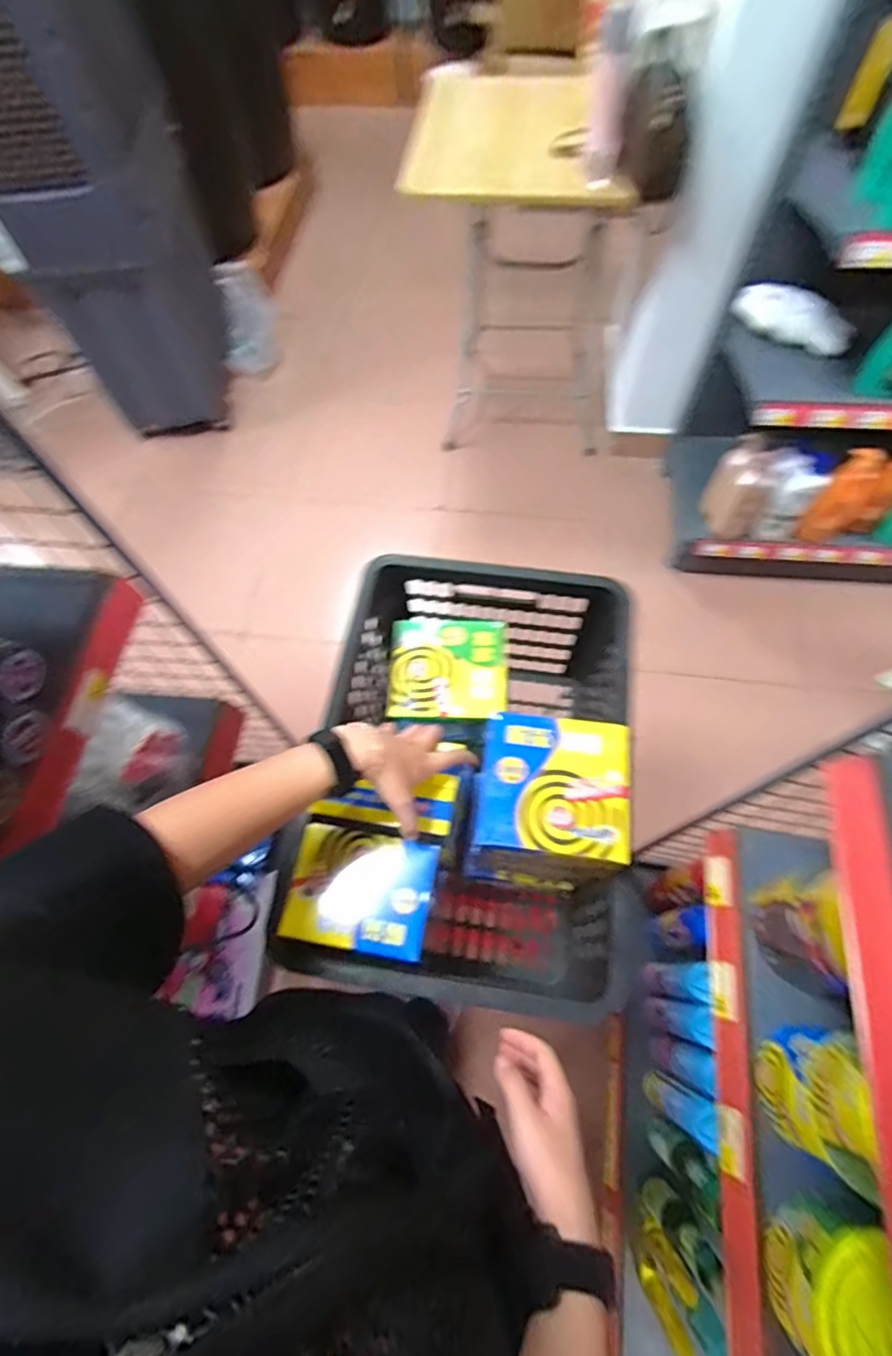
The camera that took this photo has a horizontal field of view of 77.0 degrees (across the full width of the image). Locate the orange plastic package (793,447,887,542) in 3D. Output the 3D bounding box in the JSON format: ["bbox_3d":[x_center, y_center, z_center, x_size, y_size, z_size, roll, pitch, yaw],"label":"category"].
[{"bbox_3d":[0.920,-0.431,1.320,0.103,0.261,0.060,5,56,3],"label":"orange plastic package"}]

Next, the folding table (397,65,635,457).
[{"bbox_3d":[0.203,-1.085,1.570,0.589,0.685,0.460,6,64,4],"label":"folding table"}]

